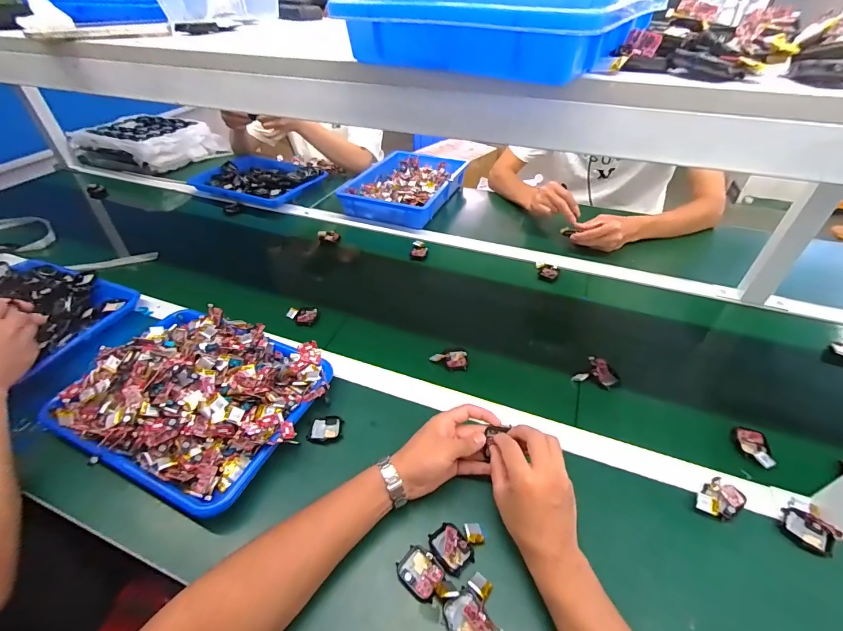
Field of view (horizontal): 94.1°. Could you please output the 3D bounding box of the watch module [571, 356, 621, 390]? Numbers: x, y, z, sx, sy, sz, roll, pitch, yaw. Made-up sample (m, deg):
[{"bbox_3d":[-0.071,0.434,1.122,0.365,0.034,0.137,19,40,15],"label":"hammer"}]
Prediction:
[{"bbox_3d":[0.275,0.088,0.610,0.065,0.030,0.033,15,44,17],"label":"watch module"}]

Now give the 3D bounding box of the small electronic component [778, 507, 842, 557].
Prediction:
[{"bbox_3d":[0.432,0.240,0.436,0.041,0.017,0.046,-31,50,-30],"label":"small electronic component"}]

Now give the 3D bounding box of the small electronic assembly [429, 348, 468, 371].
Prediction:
[{"bbox_3d":[0.046,0.068,0.645,0.060,0.009,0.044,6,42,8],"label":"small electronic assembly"}]

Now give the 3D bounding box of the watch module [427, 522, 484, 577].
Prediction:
[{"bbox_3d":[0.040,0.251,0.436,0.057,0.018,0.046,-29,49,-28],"label":"watch module"}]

